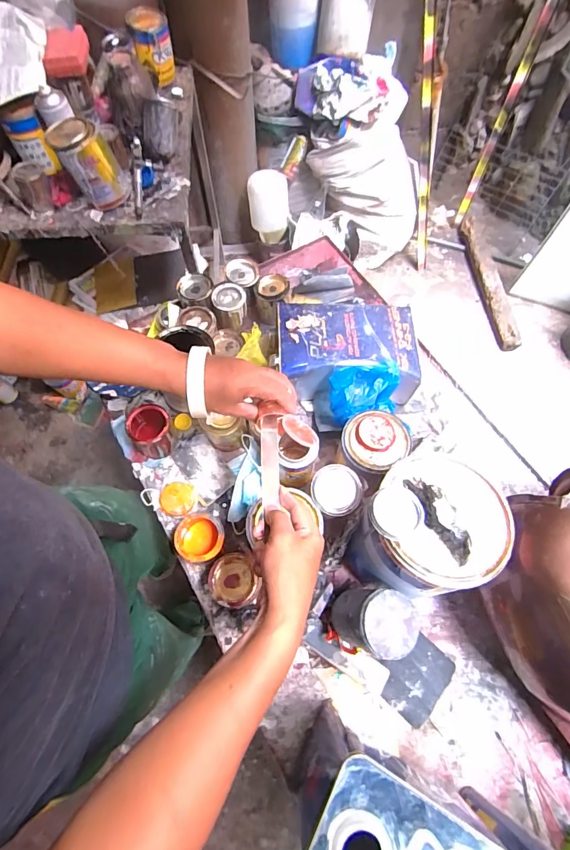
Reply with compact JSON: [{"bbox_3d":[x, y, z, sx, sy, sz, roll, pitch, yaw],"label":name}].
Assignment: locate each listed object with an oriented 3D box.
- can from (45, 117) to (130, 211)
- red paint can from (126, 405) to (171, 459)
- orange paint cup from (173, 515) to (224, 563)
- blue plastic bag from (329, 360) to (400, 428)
[{"bbox_3d":[-0.426,-0.568,0.881,0.094,0.147,0.091,-1,66,2],"label":"can"},{"bbox_3d":[-0.226,0.013,0.688,0.064,0.078,0.072,26,70,13],"label":"red paint can"},{"bbox_3d":[-0.129,0.184,0.636,0.070,0.073,0.069,-1,66,2],"label":"orange paint cup"},{"bbox_3d":[0.131,-0.057,0.670,0.111,0.088,0.087,-20,67,-6],"label":"blue plastic bag"}]

